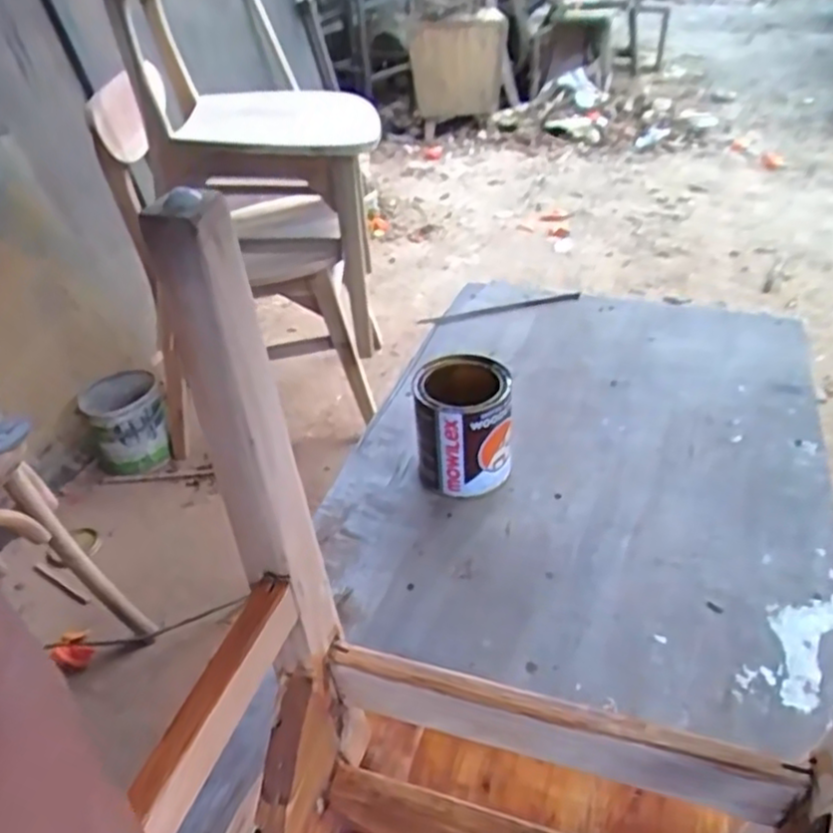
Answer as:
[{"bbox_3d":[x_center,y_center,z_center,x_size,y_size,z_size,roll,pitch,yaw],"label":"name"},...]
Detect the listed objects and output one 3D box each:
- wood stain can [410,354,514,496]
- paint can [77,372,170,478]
[{"bbox_3d":[0.055,0.015,0.827,0.103,0.130,0.107,-4,35,3],"label":"wood stain can"},{"bbox_3d":[-0.681,0.026,1.704,0.171,0.192,0.174,-4,35,3],"label":"paint can"}]

